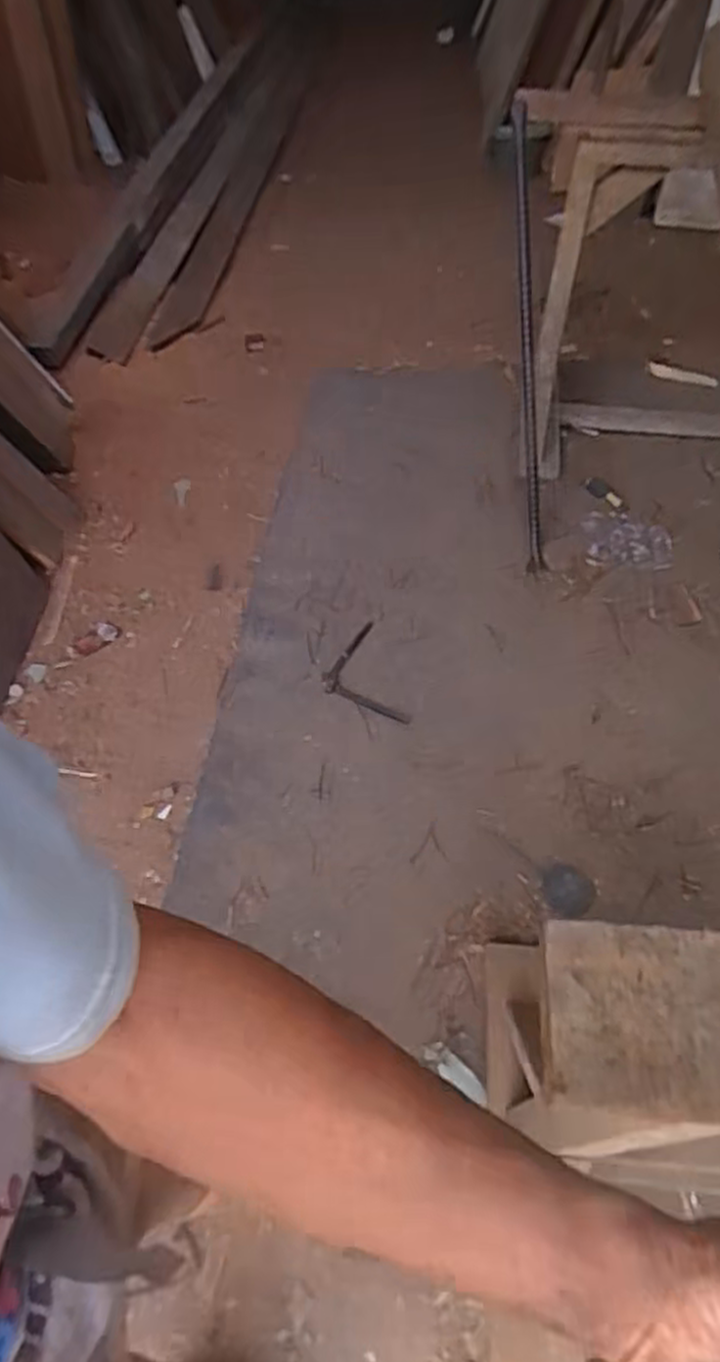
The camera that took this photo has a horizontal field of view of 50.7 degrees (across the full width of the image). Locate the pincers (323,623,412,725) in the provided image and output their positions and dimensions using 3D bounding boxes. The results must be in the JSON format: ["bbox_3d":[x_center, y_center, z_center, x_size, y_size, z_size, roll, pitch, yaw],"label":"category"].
[{"bbox_3d":[-0.003,-0.003,1.651,0.145,0.014,0.276,-15,56,-8],"label":"pincers"}]

